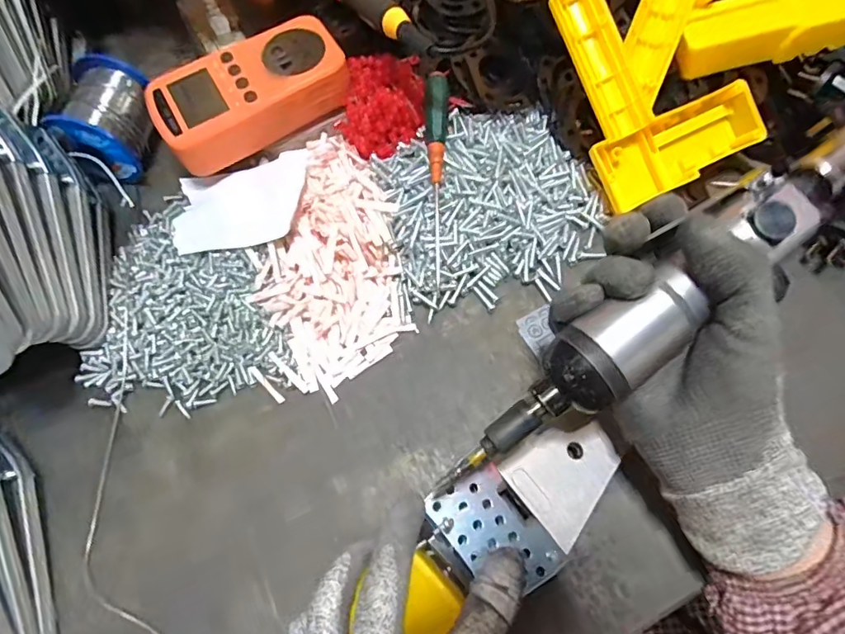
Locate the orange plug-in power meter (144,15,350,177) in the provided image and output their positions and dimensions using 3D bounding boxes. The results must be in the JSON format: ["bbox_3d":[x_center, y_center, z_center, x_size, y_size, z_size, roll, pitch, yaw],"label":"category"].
[{"bbox_3d":[-0.115,-0.151,0.343,0.125,0.034,0.063,-27,69,-9],"label":"orange plug-in power meter"}]

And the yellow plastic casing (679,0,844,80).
[{"bbox_3d":[0.235,-0.199,0.346,0.110,0.026,0.048,-9,67,14],"label":"yellow plastic casing"}]

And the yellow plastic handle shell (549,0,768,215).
[{"bbox_3d":[0.156,-0.157,0.338,0.110,0.029,0.141,-20,98,-9],"label":"yellow plastic handle shell"}]

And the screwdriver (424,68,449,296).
[{"bbox_3d":[0.010,-0.092,0.334,0.014,0.011,0.142,-1,87,2],"label":"screwdriver"}]

